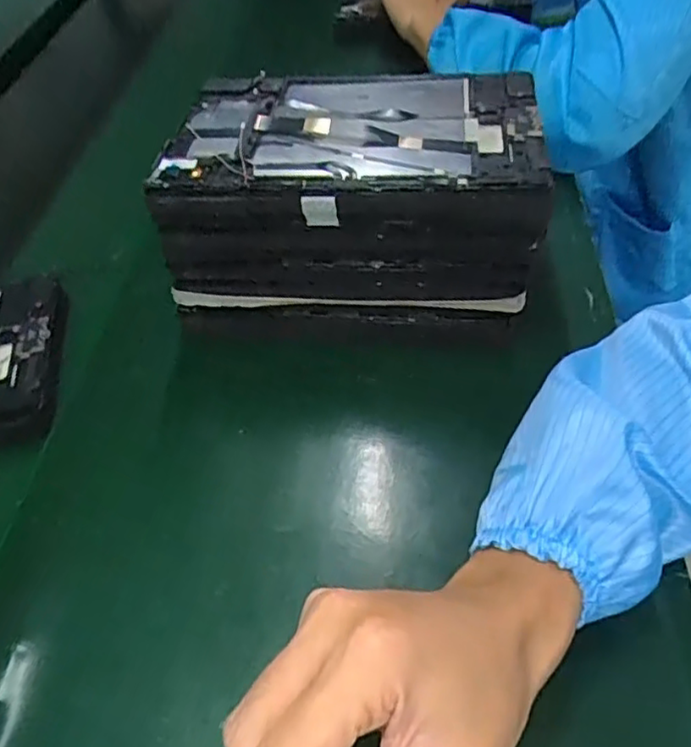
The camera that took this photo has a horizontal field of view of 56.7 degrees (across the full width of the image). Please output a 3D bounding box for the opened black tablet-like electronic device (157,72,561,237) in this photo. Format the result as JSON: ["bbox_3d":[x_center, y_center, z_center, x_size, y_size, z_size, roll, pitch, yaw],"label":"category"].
[{"bbox_3d":[0.005,-0.153,0.427,0.236,0.033,0.149,1,49,9],"label":"opened black tablet-like electronic device"}]

